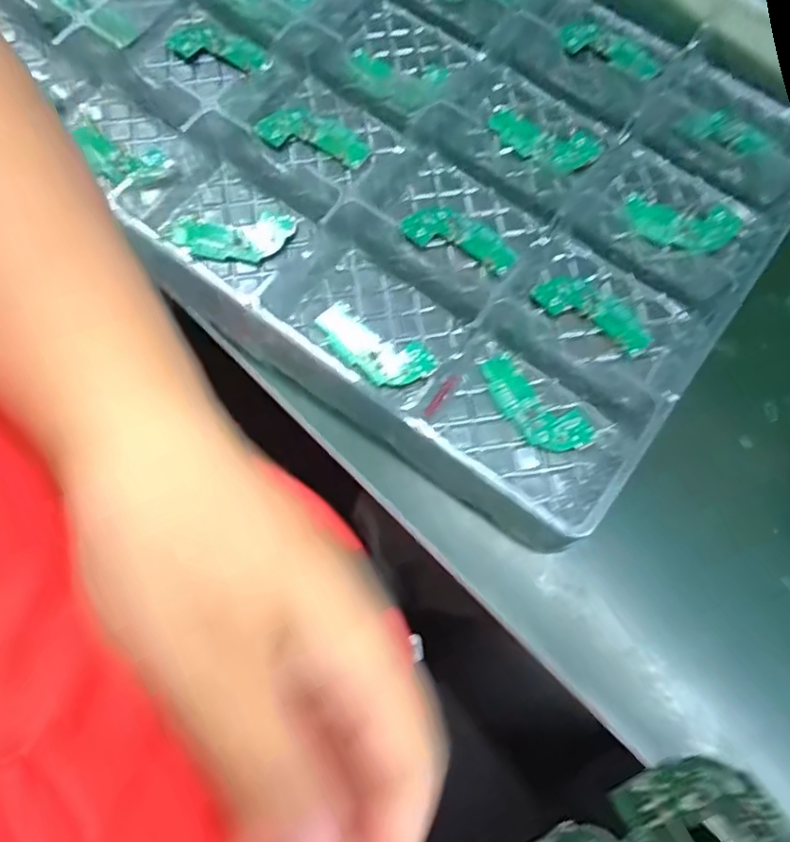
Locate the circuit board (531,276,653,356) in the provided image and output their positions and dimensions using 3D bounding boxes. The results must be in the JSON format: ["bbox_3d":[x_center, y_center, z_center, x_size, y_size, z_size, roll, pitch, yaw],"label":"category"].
[{"bbox_3d":[0.104,-0.057,0.323,0.063,0.004,0.026,28,76,7],"label":"circuit board"}]

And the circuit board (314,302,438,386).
[{"bbox_3d":[-0.011,-0.038,0.316,0.062,0.004,0.027,33,76,8],"label":"circuit board"}]

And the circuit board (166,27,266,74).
[{"bbox_3d":[-0.104,-0.221,0.367,0.059,0.004,0.024,16,75,4],"label":"circuit board"}]

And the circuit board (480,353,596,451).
[{"bbox_3d":[0.068,-0.007,0.307,0.063,0.004,0.026,41,78,10],"label":"circuit board"}]

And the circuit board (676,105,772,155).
[{"bbox_3d":[0.190,-0.166,0.355,0.052,0.004,0.025,25,75,6],"label":"circuit board"}]

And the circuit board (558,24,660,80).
[{"bbox_3d":[0.128,-0.221,0.368,0.059,0.005,0.027,28,76,6],"label":"circuit board"}]

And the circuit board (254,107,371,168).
[{"bbox_3d":[-0.044,-0.161,0.349,0.060,0.006,0.031,25,76,6],"label":"circuit board"}]

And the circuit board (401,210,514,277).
[{"bbox_3d":[0.036,-0.100,0.335,0.061,0.004,0.027,20,75,5],"label":"circuit board"}]

